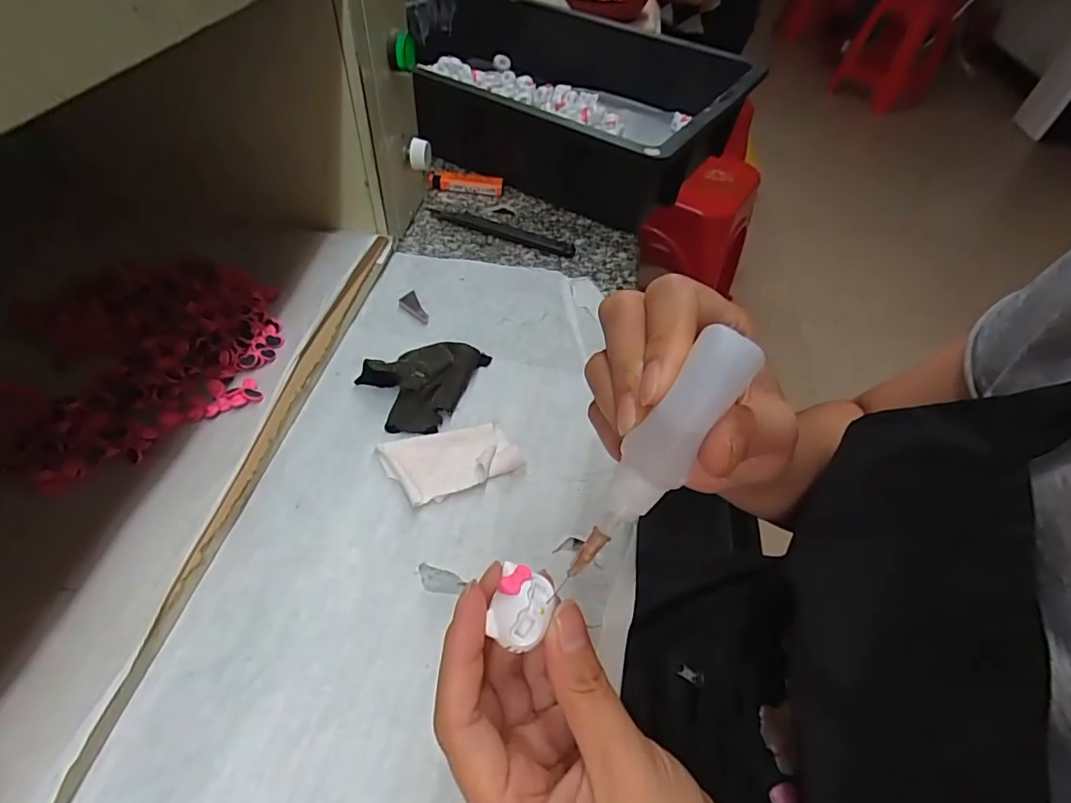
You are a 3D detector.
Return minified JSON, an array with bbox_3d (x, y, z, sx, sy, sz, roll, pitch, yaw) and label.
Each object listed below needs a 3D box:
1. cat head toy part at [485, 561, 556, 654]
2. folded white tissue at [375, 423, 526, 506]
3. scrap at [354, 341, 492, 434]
[{"bbox_3d":[-0.004,0.067,0.176,0.019,0.007,0.024,18,51,10],"label":"cat head toy part"},{"bbox_3d":[-0.053,0.035,0.338,0.082,0.010,0.050,-17,54,-18],"label":"folded white tissue"},{"bbox_3d":[-0.071,-0.012,0.369,0.088,0.025,0.059,-15,53,-16],"label":"scrap"}]

